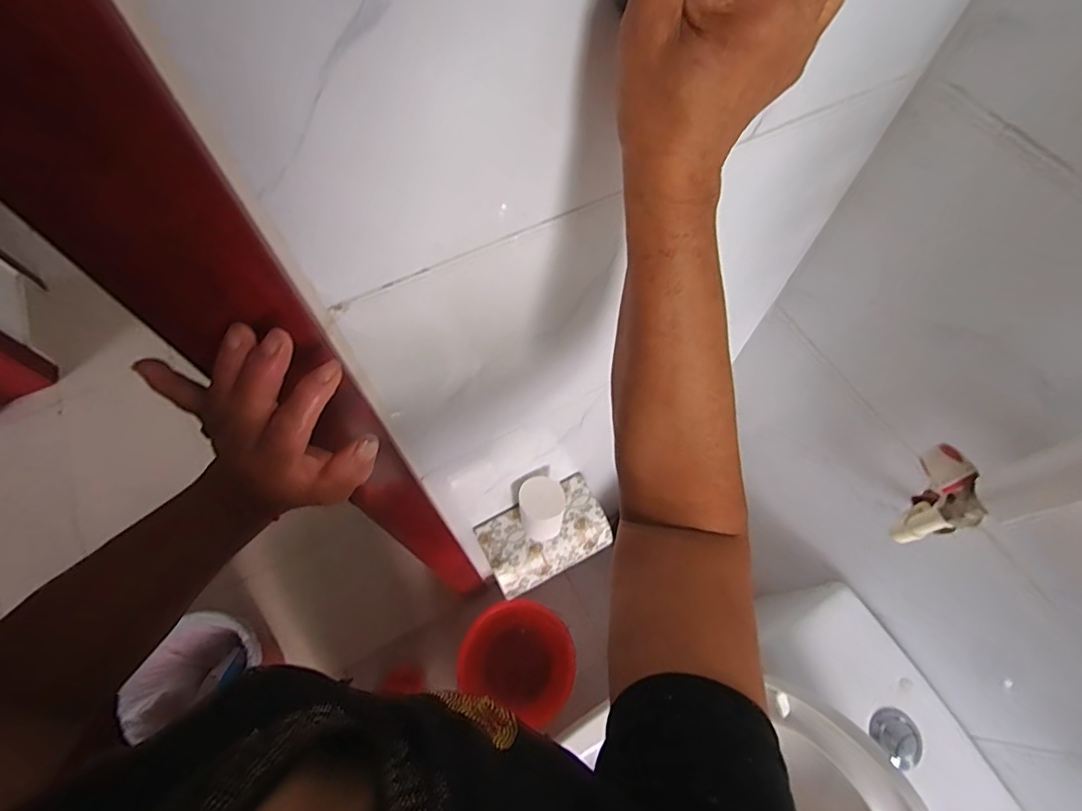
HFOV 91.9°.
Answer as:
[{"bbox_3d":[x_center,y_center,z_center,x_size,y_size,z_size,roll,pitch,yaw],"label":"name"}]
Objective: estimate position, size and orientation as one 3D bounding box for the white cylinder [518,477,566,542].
[{"bbox_3d":[0.002,0.160,0.798,0.059,0.134,0.062,-12,65,-6],"label":"white cylinder"}]

